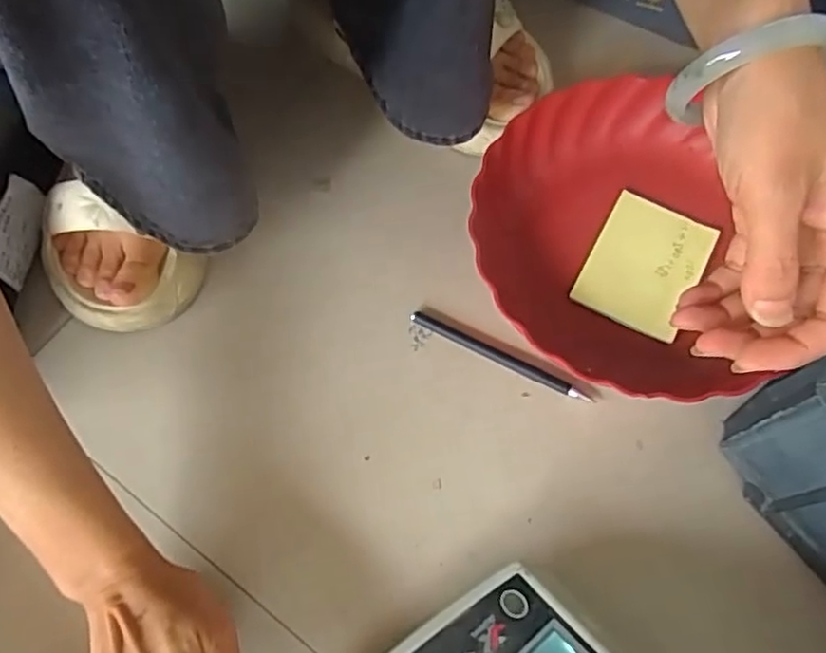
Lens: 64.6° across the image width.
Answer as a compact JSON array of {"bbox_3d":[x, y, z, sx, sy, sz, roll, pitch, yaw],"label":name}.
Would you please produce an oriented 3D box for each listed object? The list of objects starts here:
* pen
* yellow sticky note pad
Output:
[{"bbox_3d":[0.059,0.021,0.455,0.133,0.008,0.010,27,71,11],"label":"pen"},{"bbox_3d":[0.168,-0.046,0.472,0.075,0.006,0.102,28,71,12],"label":"yellow sticky note pad"}]

